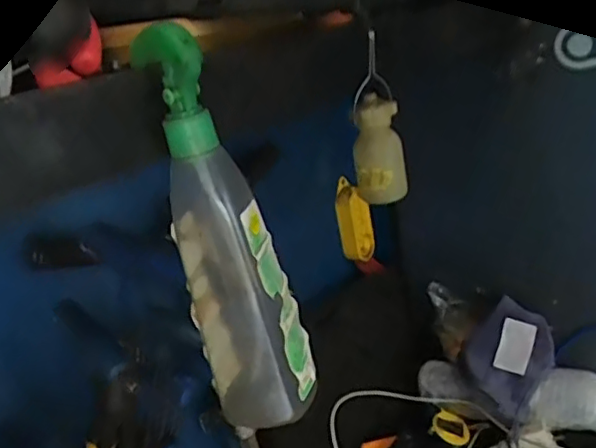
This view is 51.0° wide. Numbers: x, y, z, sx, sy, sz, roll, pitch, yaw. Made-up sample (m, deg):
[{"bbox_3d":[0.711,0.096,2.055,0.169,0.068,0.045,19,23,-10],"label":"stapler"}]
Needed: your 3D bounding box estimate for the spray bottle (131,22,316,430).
[{"bbox_3d":[-0.037,0.009,0.365,0.071,0.225,0.060,-11,18,-1],"label":"spray bottle"}]

